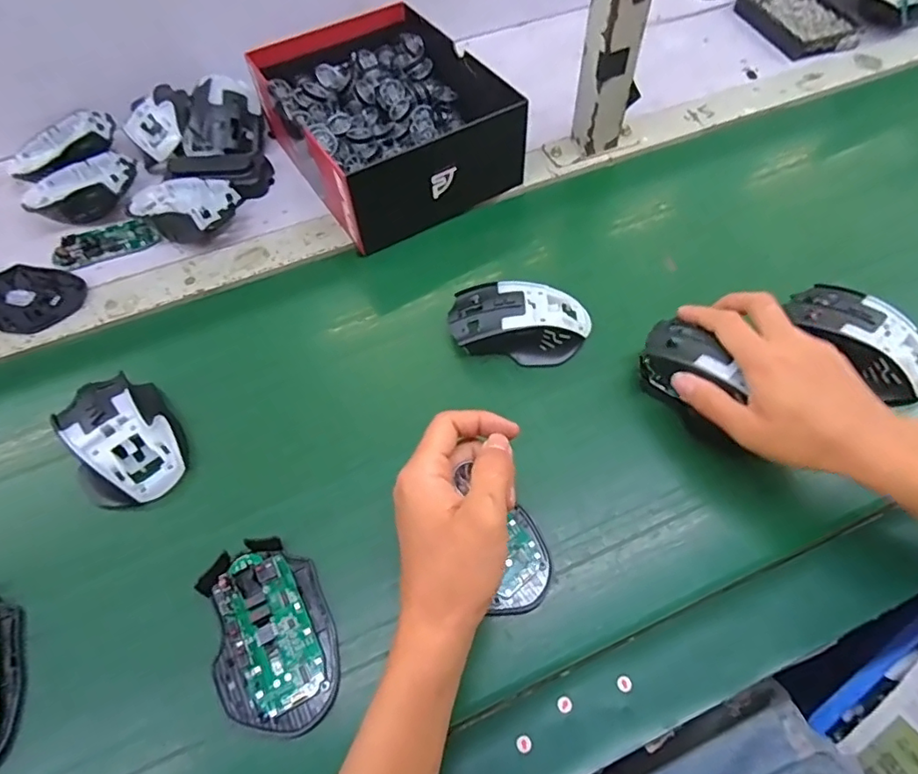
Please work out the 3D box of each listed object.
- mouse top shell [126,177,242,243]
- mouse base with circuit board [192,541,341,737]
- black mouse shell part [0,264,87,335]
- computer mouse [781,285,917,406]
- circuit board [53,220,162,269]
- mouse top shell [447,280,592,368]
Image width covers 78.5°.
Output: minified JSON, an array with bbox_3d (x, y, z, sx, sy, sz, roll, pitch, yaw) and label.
[{"bbox_3d":[-0.261,-0.175,0.547,0.113,0.040,0.071,18,60,12],"label":"mouse top shell"},{"bbox_3d":[-0.118,0.153,0.351,0.070,0.019,0.114,-19,59,-9],"label":"mouse base with circuit board"},{"bbox_3d":[-0.409,-0.086,0.514,0.120,0.013,0.073,12,60,10],"label":"black mouse shell part"},{"bbox_3d":[0.315,-0.037,0.441,0.055,0.042,0.119,-34,63,-19],"label":"computer mouse"},{"bbox_3d":[-0.343,-0.140,0.547,0.094,0.007,0.044,-22,60,-11],"label":"circuit board"},{"bbox_3d":[0.051,-0.054,0.465,0.117,0.039,0.065,3,58,3],"label":"mouse top shell"}]

